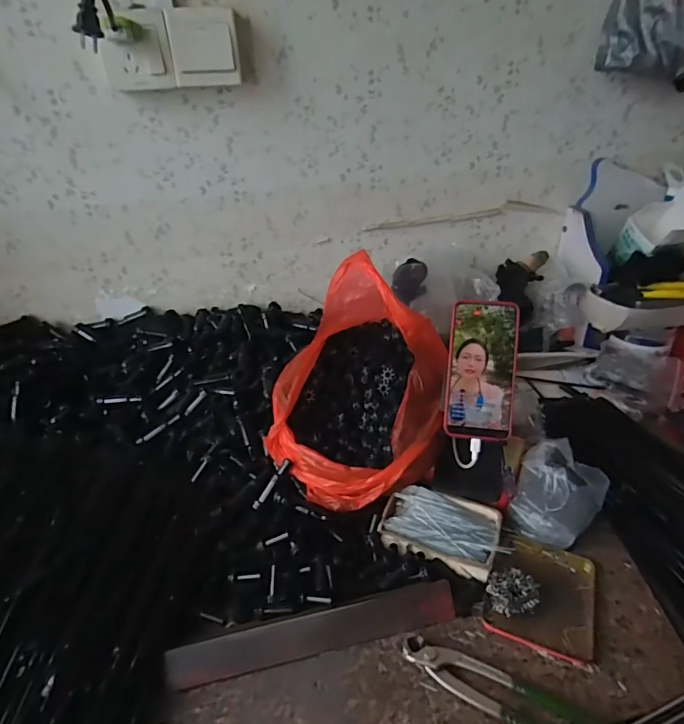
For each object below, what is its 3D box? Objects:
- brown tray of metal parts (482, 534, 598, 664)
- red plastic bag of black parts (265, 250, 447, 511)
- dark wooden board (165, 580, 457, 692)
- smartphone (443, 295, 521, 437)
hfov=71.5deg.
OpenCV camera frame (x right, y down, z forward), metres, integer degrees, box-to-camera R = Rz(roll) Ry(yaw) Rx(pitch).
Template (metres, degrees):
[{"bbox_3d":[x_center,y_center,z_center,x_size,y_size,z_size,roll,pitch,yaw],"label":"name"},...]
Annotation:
[{"bbox_3d":[0.209,0.238,0.498,0.101,0.019,0.123,11,35,21],"label":"brown tray of metal parts"},{"bbox_3d":[0.020,0.016,0.610,0.210,0.207,0.275,3,33,10],"label":"red plastic bag of black parts"},{"bbox_3d":[-0.023,0.267,0.468,0.279,0.010,0.036,-9,66,-9],"label":"dark wooden board"},{"bbox_3d":[0.166,0.008,0.563,0.076,0.160,0.008,5,-5,12],"label":"smartphone"}]

